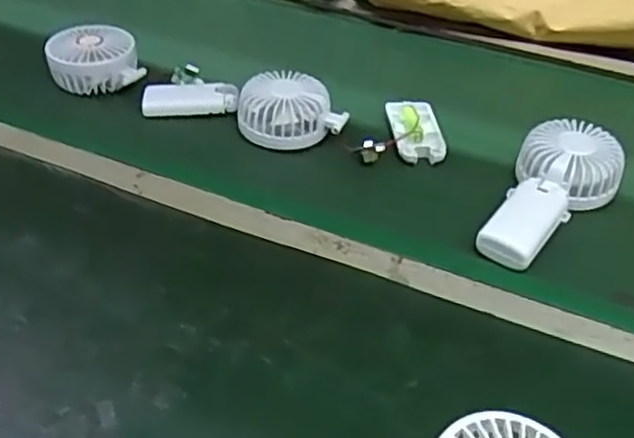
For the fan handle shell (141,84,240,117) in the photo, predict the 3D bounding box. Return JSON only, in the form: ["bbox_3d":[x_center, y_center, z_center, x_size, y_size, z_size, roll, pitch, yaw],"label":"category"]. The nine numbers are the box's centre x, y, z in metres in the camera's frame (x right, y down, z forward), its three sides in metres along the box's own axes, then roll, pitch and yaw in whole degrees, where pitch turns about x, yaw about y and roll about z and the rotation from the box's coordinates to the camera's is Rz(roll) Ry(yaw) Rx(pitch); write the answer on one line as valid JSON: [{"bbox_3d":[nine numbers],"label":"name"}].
[{"bbox_3d":[-0.126,-0.118,0.707,0.094,0.017,0.041,0,56,1],"label":"fan handle shell"}]

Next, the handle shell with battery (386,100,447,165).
[{"bbox_3d":[0.096,-0.085,0.679,0.046,0.019,0.088,-1,40,-7],"label":"handle shell with battery"}]

